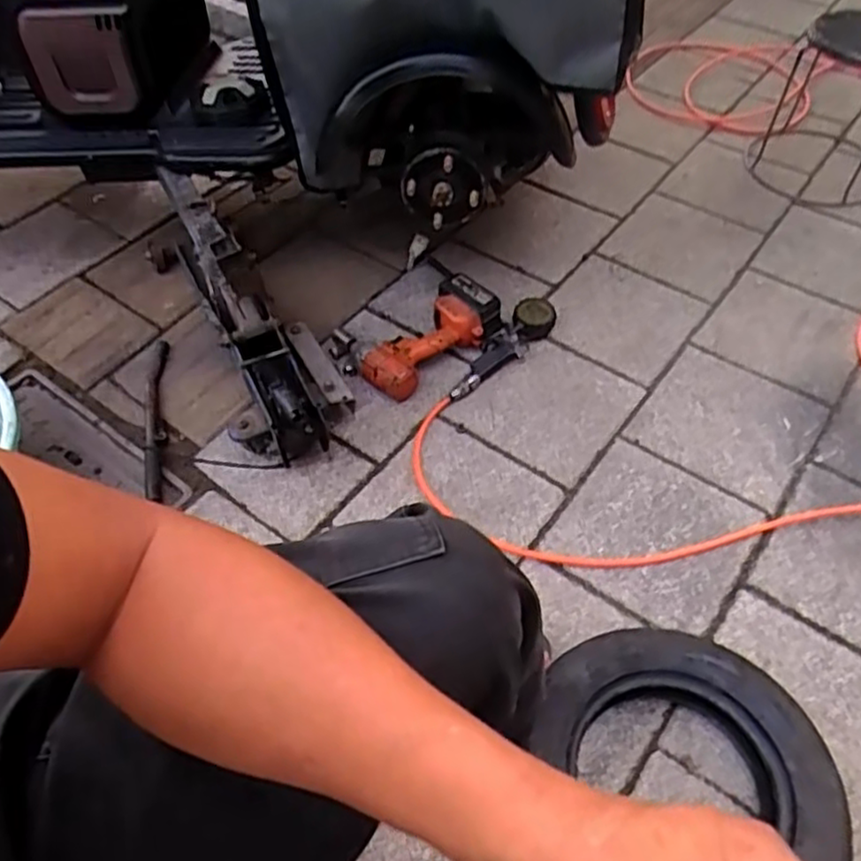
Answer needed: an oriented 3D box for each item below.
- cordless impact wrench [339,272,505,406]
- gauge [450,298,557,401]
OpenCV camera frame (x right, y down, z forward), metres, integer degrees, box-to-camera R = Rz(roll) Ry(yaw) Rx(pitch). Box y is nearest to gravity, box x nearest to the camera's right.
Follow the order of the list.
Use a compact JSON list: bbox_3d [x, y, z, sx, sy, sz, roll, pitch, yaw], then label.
[{"bbox_3d":[-0.007,-0.152,1.155,0.248,0.077,0.122,-34,60,-23],"label":"cordless impact wrench"},{"bbox_3d":[0.127,-0.139,1.170,0.068,0.039,0.266,32,59,22],"label":"gauge"}]

